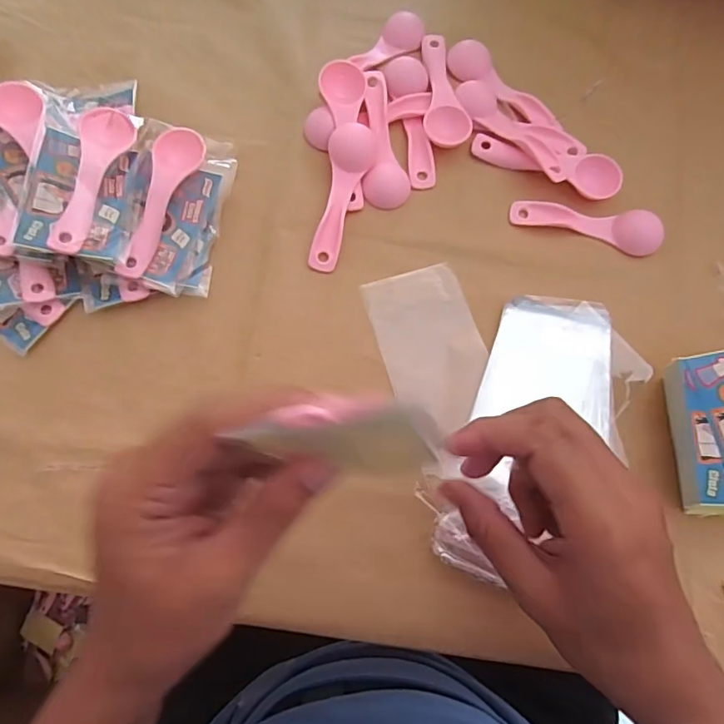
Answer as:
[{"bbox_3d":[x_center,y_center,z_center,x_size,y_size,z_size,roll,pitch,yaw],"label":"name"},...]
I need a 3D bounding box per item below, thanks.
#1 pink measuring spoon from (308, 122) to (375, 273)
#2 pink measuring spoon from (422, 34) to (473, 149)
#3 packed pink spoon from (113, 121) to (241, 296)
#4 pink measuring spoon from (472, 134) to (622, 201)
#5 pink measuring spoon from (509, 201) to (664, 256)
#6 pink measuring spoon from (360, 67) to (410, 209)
[{"bbox_3d":[-0.014,-0.121,0.381,0.032,0.019,0.113,9,73,0],"label":"pink measuring spoon"},{"bbox_3d":[0.065,-0.212,0.406,0.034,0.018,0.106,2,73,-2],"label":"pink measuring spoon"},{"bbox_3d":[-0.133,-0.108,0.365,0.064,0.018,0.117,13,79,-11],"label":"packed pink spoon"},{"bbox_3d":[0.138,-0.147,0.393,0.110,0.015,0.034,13,73,2],"label":"pink measuring spoon"},{"bbox_3d":[0.166,-0.104,0.384,0.109,0.012,0.030,13,73,2],"label":"pink measuring spoon"},{"bbox_3d":[0.016,-0.170,0.397,0.034,0.018,0.110,-2,73,-3],"label":"pink measuring spoon"}]

